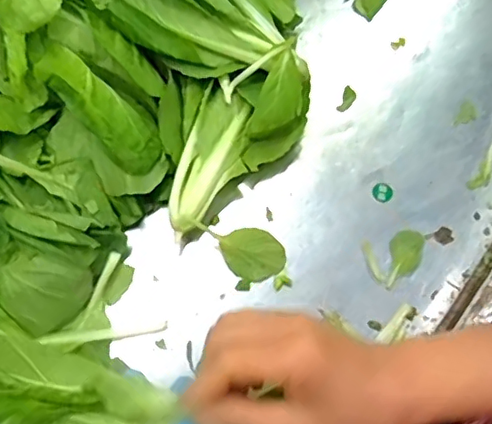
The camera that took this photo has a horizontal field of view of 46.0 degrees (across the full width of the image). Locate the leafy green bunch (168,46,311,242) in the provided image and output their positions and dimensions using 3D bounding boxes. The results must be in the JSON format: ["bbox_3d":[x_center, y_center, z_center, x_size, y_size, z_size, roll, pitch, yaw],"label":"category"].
[{"bbox_3d":[-0.011,-0.061,0.469,0.161,0.052,0.071,-39,77,-15],"label":"leafy green bunch"}]

